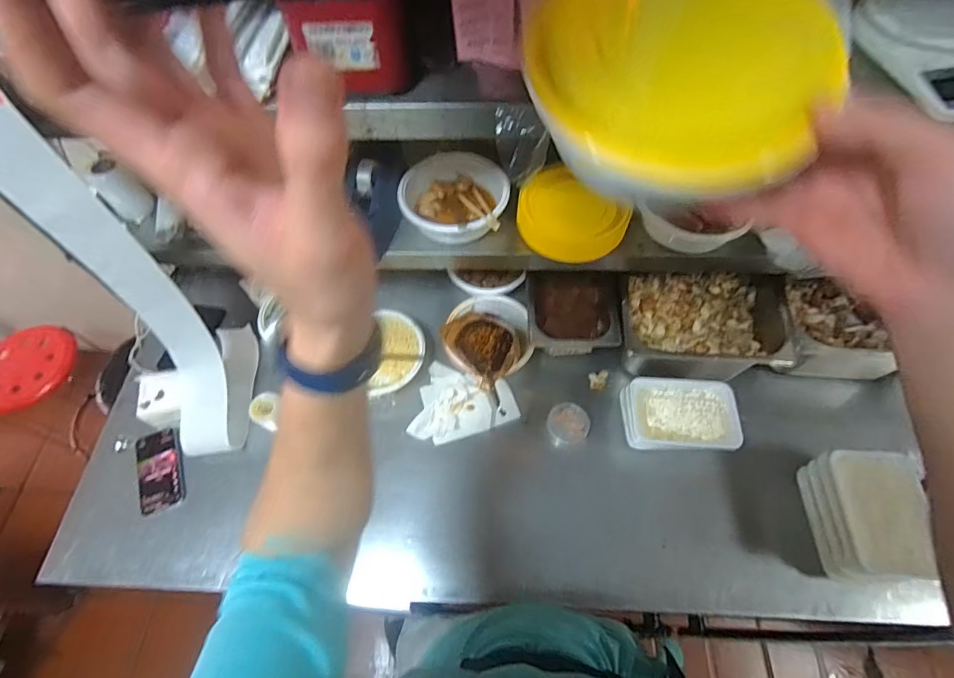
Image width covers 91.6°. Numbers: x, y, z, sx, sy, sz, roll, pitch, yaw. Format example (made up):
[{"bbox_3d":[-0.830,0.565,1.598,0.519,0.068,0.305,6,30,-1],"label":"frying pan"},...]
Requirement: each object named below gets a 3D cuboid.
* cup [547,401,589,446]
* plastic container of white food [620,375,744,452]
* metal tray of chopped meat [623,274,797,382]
[{"bbox_3d":[0.161,0.147,0.810,0.080,0.051,0.072,-5,60,1],"label":"cup"},{"bbox_3d":[0.333,0.130,0.770,0.173,0.060,0.119,3,61,5],"label":"plastic container of white food"},{"bbox_3d":[0.381,-0.022,0.818,0.262,0.116,0.207,9,61,8],"label":"metal tray of chopped meat"}]

